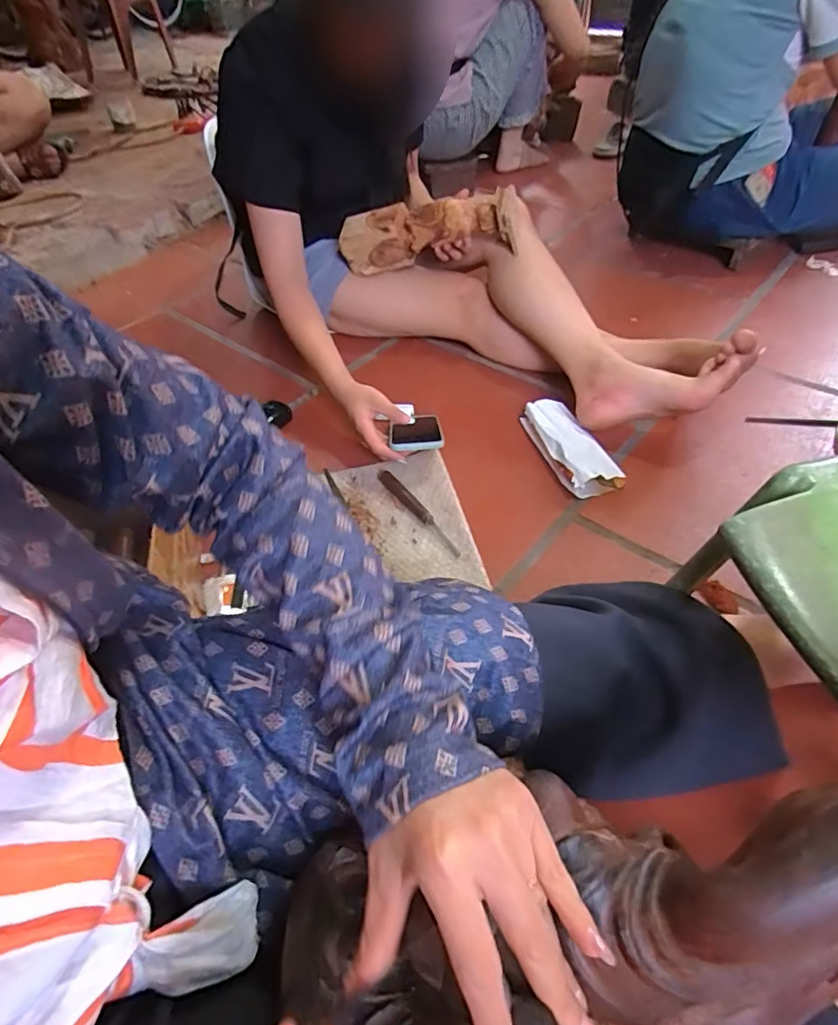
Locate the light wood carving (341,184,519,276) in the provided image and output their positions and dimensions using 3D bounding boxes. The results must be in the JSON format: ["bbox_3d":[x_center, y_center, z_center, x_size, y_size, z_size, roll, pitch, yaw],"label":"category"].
[{"bbox_3d":[0.015,-0.496,0.969,0.316,0.111,0.071,7,50,10],"label":"light wood carving"}]

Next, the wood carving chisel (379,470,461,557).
[{"bbox_3d":[-0.001,-0.005,0.775,0.019,0.013,0.194,-30,54,-21],"label":"wood carving chisel"}]

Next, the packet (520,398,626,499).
[{"bbox_3d":[0.235,-0.109,0.851,0.083,0.030,0.206,-14,49,-8],"label":"packet"}]

